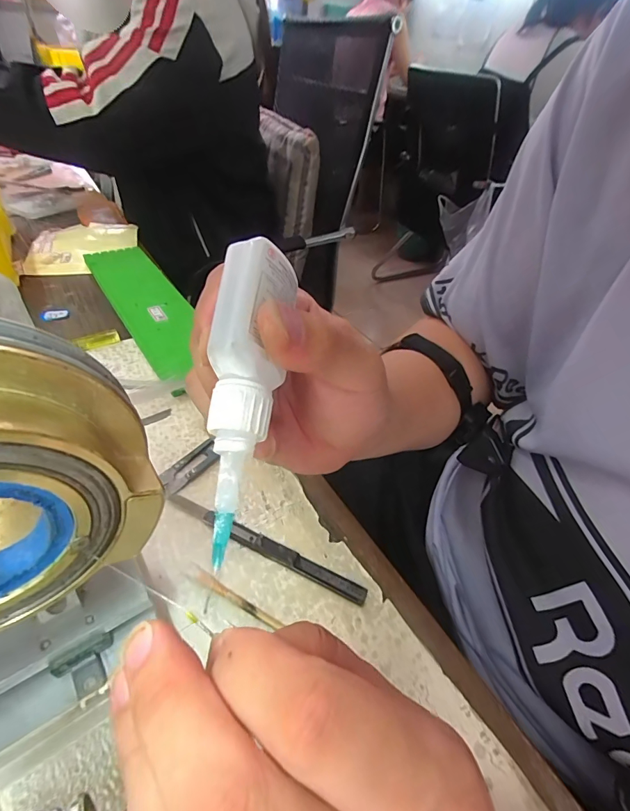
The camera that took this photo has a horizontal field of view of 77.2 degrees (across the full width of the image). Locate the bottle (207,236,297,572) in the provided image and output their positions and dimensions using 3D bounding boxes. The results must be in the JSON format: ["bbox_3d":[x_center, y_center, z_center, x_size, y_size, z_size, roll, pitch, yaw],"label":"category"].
[{"bbox_3d":[-0.025,-0.006,0.141,0.024,0.017,0.110,6,79,-2],"label":"bottle"}]

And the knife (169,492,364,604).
[{"bbox_3d":[-0.039,0.097,0.279,0.157,0.010,0.012,22,45,15],"label":"knife"}]

